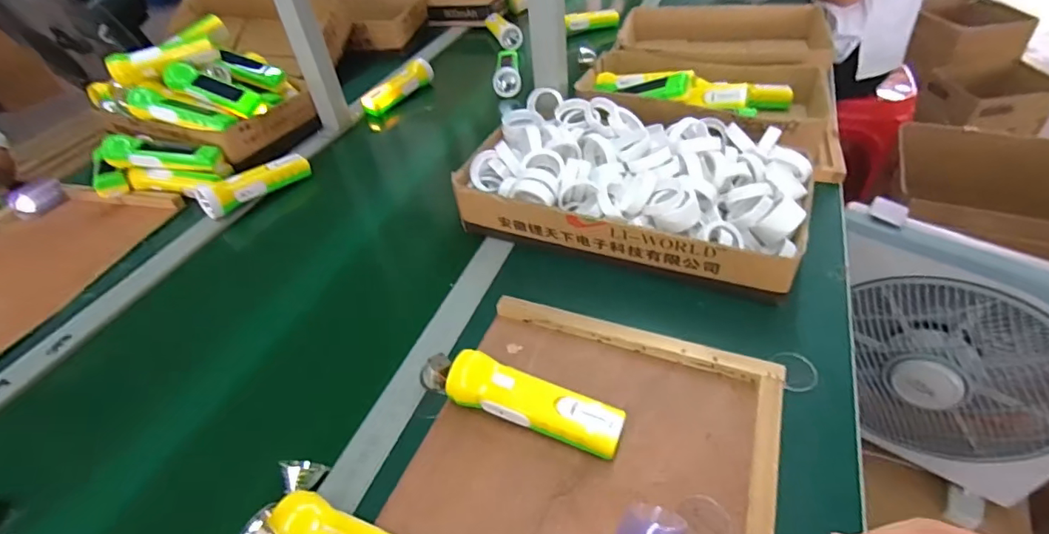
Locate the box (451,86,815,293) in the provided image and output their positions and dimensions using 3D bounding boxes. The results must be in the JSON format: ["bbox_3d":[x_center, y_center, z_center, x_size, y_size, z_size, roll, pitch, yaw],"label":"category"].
[{"bbox_3d":[0.138,-0.115,0.650,0.410,0.098,0.229,14,47,21],"label":"box"}]

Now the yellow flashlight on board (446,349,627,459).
[{"bbox_3d":[0.008,0.127,0.470,0.164,0.051,0.046,13,47,21],"label":"yellow flashlight on board"}]

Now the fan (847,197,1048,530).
[{"bbox_3d":[0.591,0.148,0.717,0.097,0.406,0.336,-35,50,-26],"label":"fan"}]

